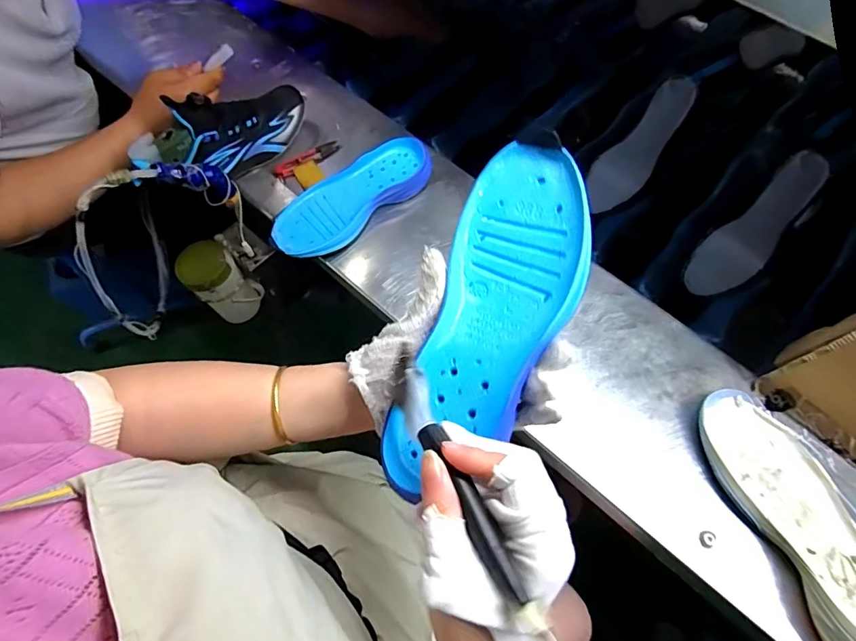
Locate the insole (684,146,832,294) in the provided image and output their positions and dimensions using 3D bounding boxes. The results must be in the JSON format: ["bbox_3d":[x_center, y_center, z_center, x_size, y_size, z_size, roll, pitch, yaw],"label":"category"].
[{"bbox_3d":[0.455,-0.127,0.639,0.075,0.022,0.227,43,101,16],"label":"insole"}]

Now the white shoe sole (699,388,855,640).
[{"bbox_3d":[0.385,0.203,0.475,0.103,0.045,0.283,-21,69,-9],"label":"white shoe sole"}]

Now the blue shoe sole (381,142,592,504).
[{"bbox_3d":[0.043,0.000,0.317,0.089,0.023,0.244,22,84,8],"label":"blue shoe sole"}]

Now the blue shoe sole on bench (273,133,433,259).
[{"bbox_3d":[-0.101,-0.166,0.632,0.242,0.039,0.098,-42,73,-17],"label":"blue shoe sole on bench"}]

